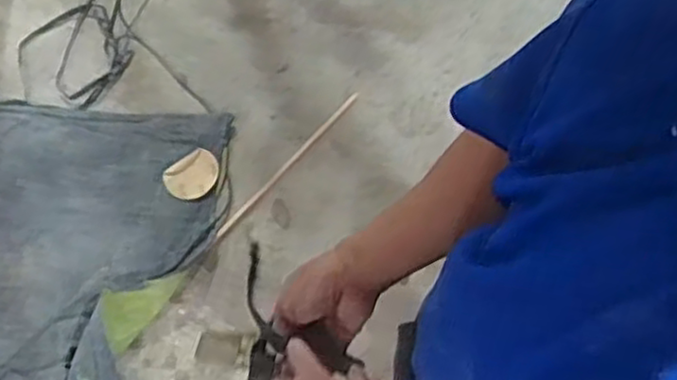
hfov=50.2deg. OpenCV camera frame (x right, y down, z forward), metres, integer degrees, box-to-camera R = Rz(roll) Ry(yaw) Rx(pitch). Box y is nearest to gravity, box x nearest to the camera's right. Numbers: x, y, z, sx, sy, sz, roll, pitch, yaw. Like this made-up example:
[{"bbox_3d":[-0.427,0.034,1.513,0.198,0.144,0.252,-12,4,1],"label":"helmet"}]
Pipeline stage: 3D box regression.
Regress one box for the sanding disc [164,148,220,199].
[{"bbox_3d":[-0.327,-0.031,1.598,0.123,0.018,0.104,-22,69,11],"label":"sanding disc"}]

